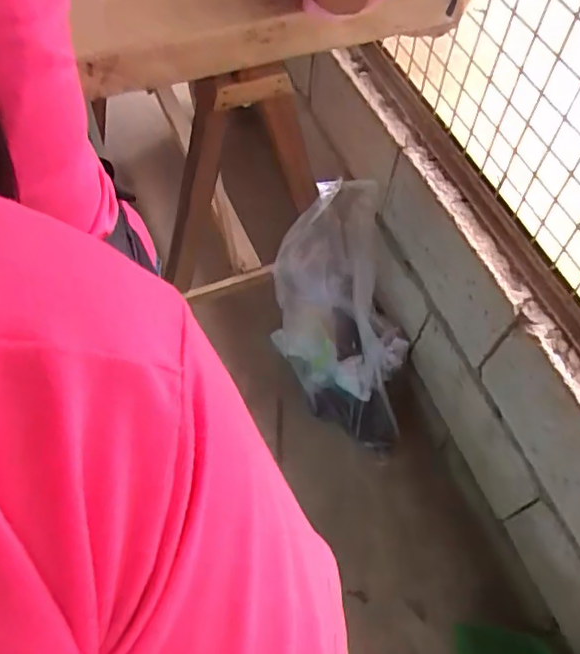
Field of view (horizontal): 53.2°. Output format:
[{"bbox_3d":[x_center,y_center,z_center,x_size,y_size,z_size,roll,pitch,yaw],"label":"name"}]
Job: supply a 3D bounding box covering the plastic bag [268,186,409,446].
[{"bbox_3d":[0.112,-0.011,1.327,0.265,0.253,0.598,-7,93,-7],"label":"plastic bag"}]

